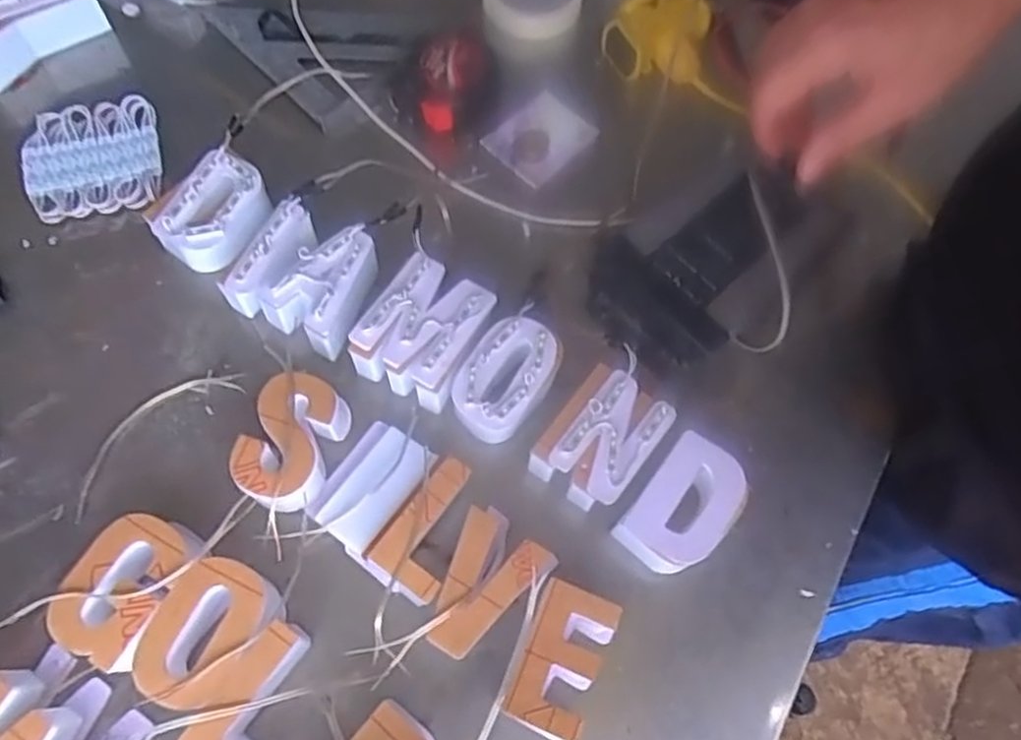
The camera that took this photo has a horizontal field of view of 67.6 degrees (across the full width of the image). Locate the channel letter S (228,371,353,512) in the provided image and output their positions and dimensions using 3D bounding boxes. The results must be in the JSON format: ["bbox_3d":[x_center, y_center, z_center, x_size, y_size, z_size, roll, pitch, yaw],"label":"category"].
[{"bbox_3d":[-0.144,0.048,0.510,0.056,0.045,0.092,20,70,5],"label":"channel letter S"}]

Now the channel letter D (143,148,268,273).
[{"bbox_3d":[-0.215,-0.111,0.573,0.068,0.049,0.087,33,69,9],"label":"channel letter D"}]

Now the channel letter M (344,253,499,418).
[{"bbox_3d":[-0.061,-0.026,0.546,0.075,0.053,0.089,25,70,7],"label":"channel letter M"}]

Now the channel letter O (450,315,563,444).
[{"bbox_3d":[-0.003,0.010,0.537,0.055,0.055,0.087,34,69,10],"label":"channel letter O"}]

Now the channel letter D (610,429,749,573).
[{"bbox_3d":[0.114,0.093,0.510,0.055,0.049,0.086,37,69,11],"label":"channel letter D"}]

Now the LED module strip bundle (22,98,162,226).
[{"bbox_3d":[-0.330,-0.168,0.604,0.101,0.016,0.101,-11,70,-7],"label":"LED module strip bundle"}]

